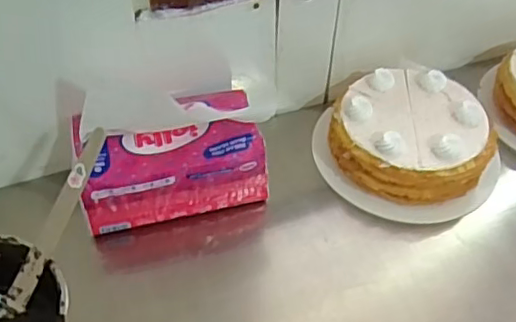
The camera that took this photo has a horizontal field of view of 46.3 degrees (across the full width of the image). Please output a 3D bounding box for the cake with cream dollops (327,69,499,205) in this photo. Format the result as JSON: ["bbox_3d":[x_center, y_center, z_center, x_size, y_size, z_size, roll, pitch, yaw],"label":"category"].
[{"bbox_3d":[0.172,-0.025,0.686,0.171,0.064,0.170,-12,49,-12],"label":"cake with cream dollops"}]

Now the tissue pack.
[{"bbox_3d":[-0.089,0.001,0.635,0.187,0.107,0.101,-10,49,-11],"label":"tissue pack"}]

